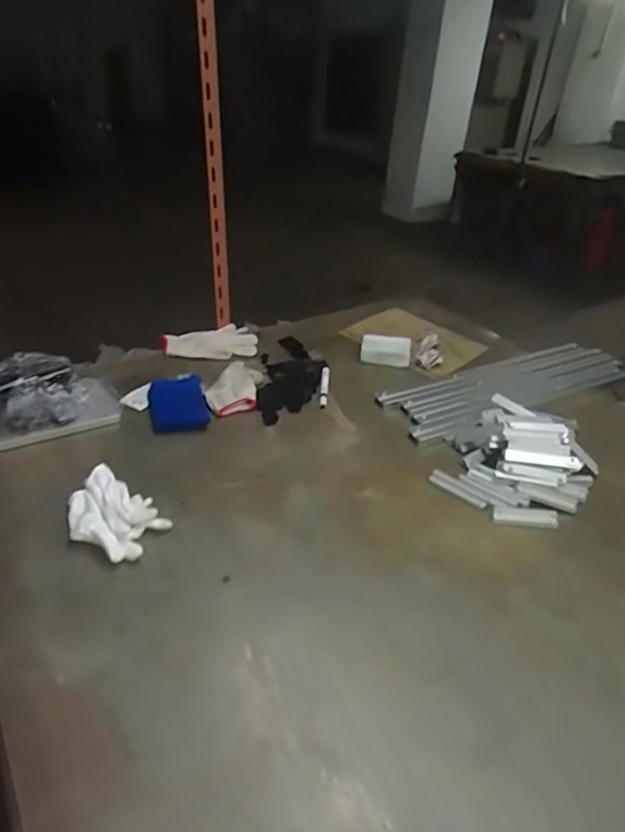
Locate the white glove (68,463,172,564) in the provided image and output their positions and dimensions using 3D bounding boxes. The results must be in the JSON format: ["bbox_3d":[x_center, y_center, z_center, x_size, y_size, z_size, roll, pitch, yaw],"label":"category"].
[{"bbox_3d":[-0.289,0.141,0.795,0.148,0.037,0.115,18,37,20],"label":"white glove"}]

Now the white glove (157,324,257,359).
[{"bbox_3d":[-0.230,-0.167,1.252,0.203,0.018,0.128,-11,37,-20],"label":"white glove"}]

